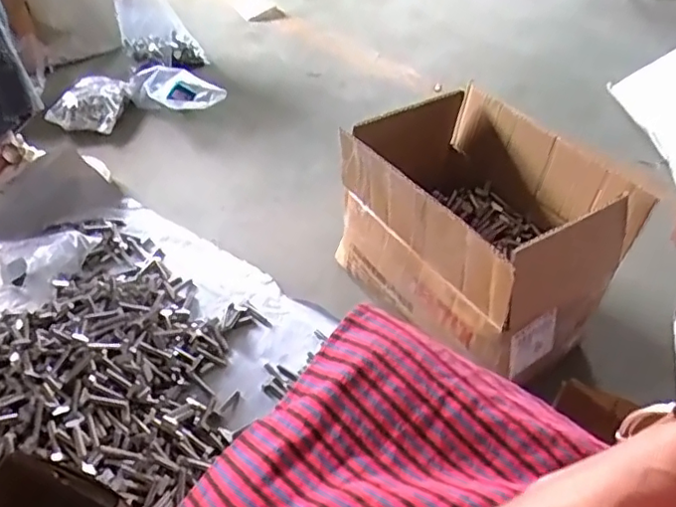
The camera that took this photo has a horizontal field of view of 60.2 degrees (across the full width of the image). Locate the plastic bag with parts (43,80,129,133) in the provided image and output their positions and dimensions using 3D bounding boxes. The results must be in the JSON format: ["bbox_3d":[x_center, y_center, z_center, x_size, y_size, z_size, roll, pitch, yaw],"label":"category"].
[{"bbox_3d":[-0.536,-0.325,1.263,0.142,0.059,0.142,1,41,5],"label":"plastic bag with parts"}]

